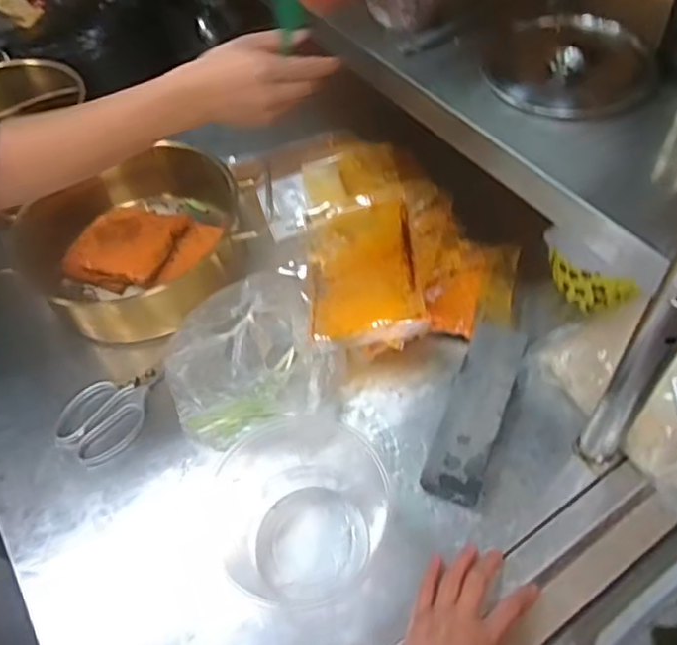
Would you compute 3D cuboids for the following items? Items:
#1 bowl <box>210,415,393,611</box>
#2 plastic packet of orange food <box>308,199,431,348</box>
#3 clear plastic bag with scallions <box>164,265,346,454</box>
[{"bbox_3d":[-0.039,0.185,0.639,0.181,0.061,0.176,-3,51,4],"label":"bowl"},{"bbox_3d":[0.032,-0.064,0.781,0.133,0.024,0.222,-15,50,10],"label":"plastic packet of orange food"},{"bbox_3d":[-0.101,0.029,0.727,0.190,0.100,0.186,-16,52,-7],"label":"clear plastic bag with scallions"}]

